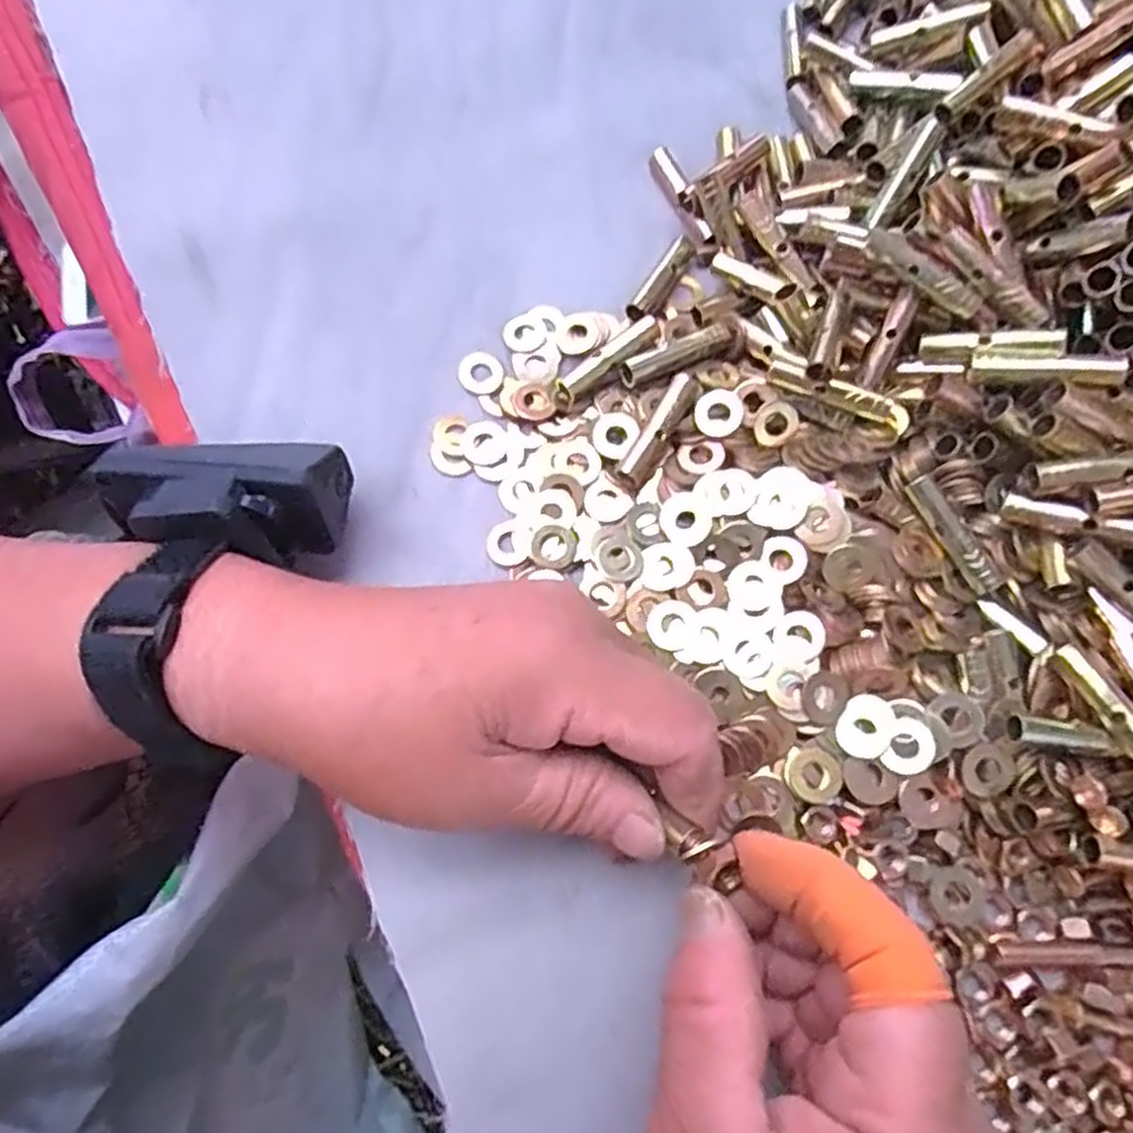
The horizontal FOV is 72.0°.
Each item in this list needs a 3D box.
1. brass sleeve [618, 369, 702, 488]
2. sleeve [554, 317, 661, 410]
[{"bbox_3d":[0.034,-0.049,0.278,0.010,0.010,0.045,31,75,10],"label":"brass sleeve"},{"bbox_3d":[0.016,-0.075,0.289,0.046,0.007,0.010,-36,76,-11],"label":"sleeve"}]

